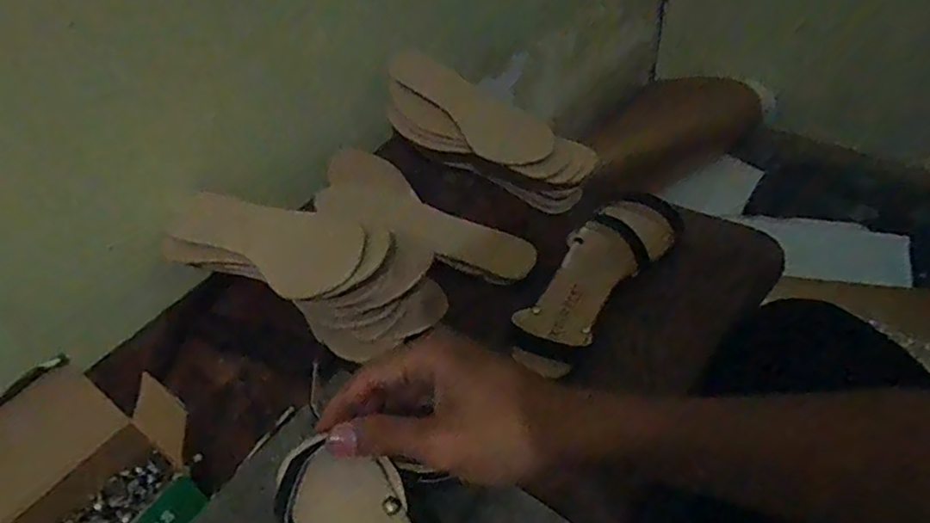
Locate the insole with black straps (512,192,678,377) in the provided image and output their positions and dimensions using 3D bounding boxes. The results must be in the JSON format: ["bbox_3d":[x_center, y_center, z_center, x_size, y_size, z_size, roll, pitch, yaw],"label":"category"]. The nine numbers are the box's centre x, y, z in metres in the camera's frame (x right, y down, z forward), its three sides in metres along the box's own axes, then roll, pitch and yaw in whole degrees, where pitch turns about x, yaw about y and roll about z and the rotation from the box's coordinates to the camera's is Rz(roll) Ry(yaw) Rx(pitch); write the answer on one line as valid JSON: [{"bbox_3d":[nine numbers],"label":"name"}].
[{"bbox_3d":[0.108,0.008,0.507,0.076,0.037,0.208,30,56,31],"label":"insole with black straps"}]

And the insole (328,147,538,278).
[{"bbox_3d":[-0.048,-0.050,0.602,0.259,0.010,0.071,33,55,29],"label":"insole"}]

